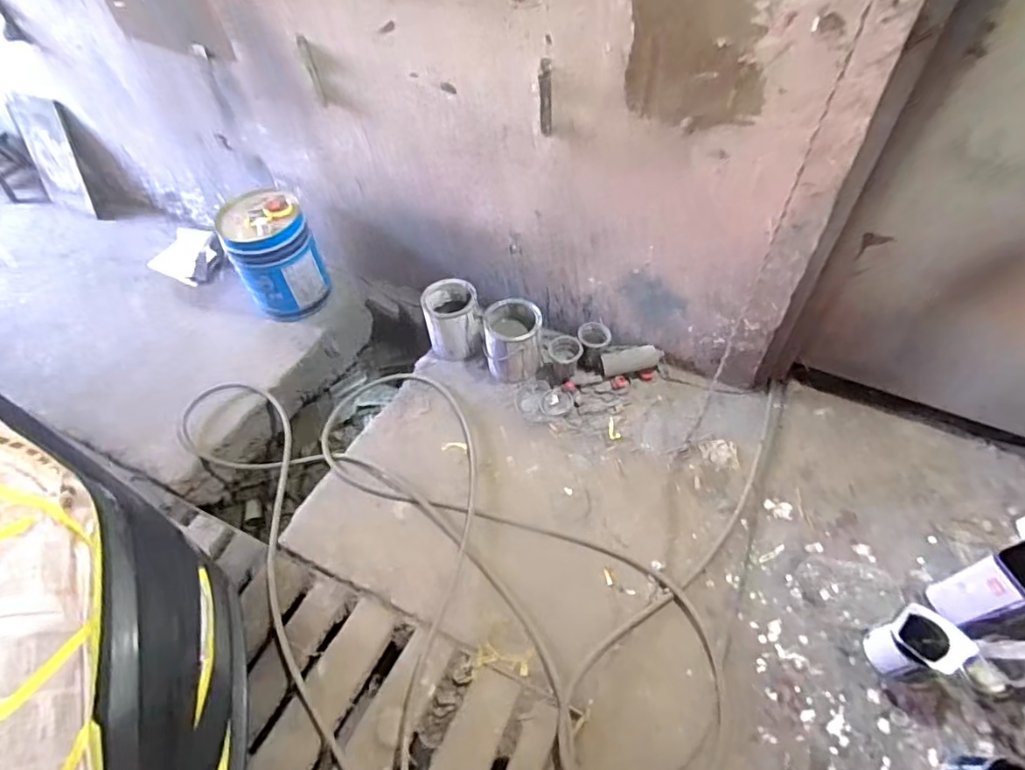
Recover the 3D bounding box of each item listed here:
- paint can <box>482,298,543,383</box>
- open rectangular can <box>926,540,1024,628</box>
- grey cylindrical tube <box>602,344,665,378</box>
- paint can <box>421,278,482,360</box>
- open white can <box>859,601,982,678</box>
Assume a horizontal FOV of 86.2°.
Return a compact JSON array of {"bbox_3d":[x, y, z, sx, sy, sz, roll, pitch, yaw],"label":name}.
[{"bbox_3d":[0.002,-0.132,1.679,0.174,0.205,0.217,-9,53,-2],"label":"paint can"},{"bbox_3d":[1.026,0.406,1.134,0.183,0.224,0.111,-15,53,-7],"label":"open rectangular can"},{"bbox_3d":[0.365,-0.086,1.688,0.178,0.074,0.075,-10,53,-2],"label":"grey cylindrical tube"},{"bbox_3d":[-0.190,-0.210,1.748,0.170,0.219,0.176,-3,53,3],"label":"paint can"},{"bbox_3d":[0.834,0.534,1.139,0.138,0.173,0.122,-15,54,-6],"label":"open white can"}]

